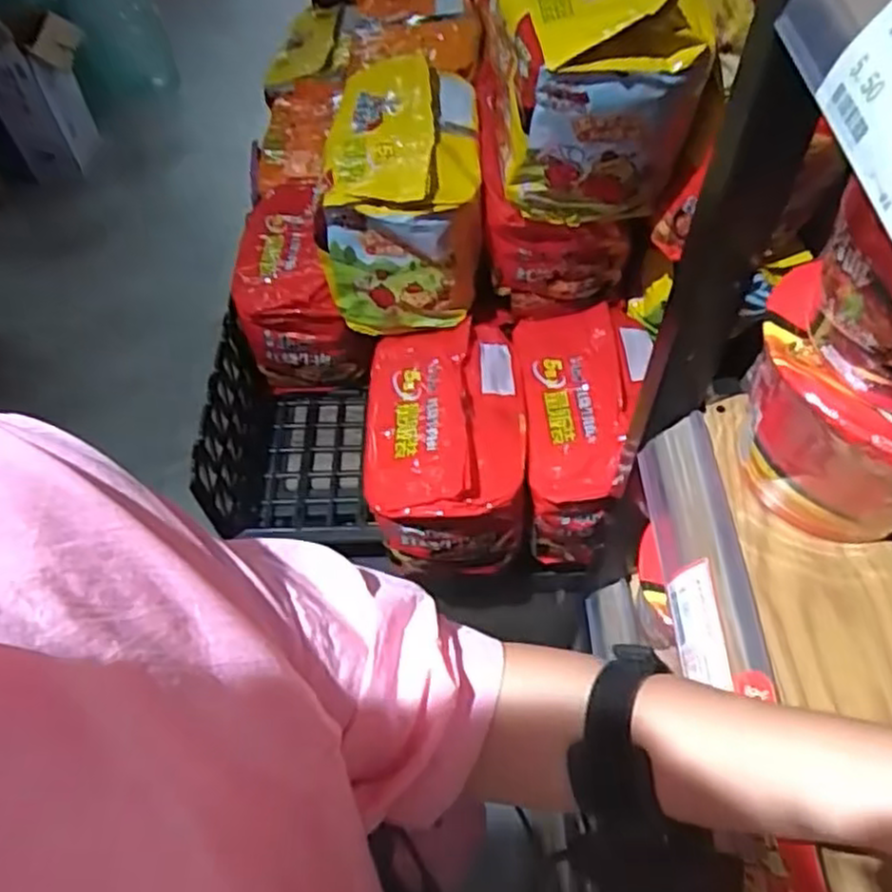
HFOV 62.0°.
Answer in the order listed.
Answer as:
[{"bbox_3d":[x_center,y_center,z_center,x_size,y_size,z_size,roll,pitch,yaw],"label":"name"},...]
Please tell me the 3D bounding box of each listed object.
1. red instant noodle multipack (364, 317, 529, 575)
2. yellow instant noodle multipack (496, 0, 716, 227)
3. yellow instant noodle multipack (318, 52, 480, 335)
[{"bbox_3d":[-0.001,-0.003,0.681,0.135,0.117,0.191,-3,55,0],"label":"red instant noodle multipack"},{"bbox_3d":[0.112,-0.295,0.573,0.133,0.164,0.221,-1,55,1],"label":"yellow instant noodle multipack"},{"bbox_3d":[-0.033,-0.237,0.695,0.126,0.150,0.222,4,56,4],"label":"yellow instant noodle multipack"}]

